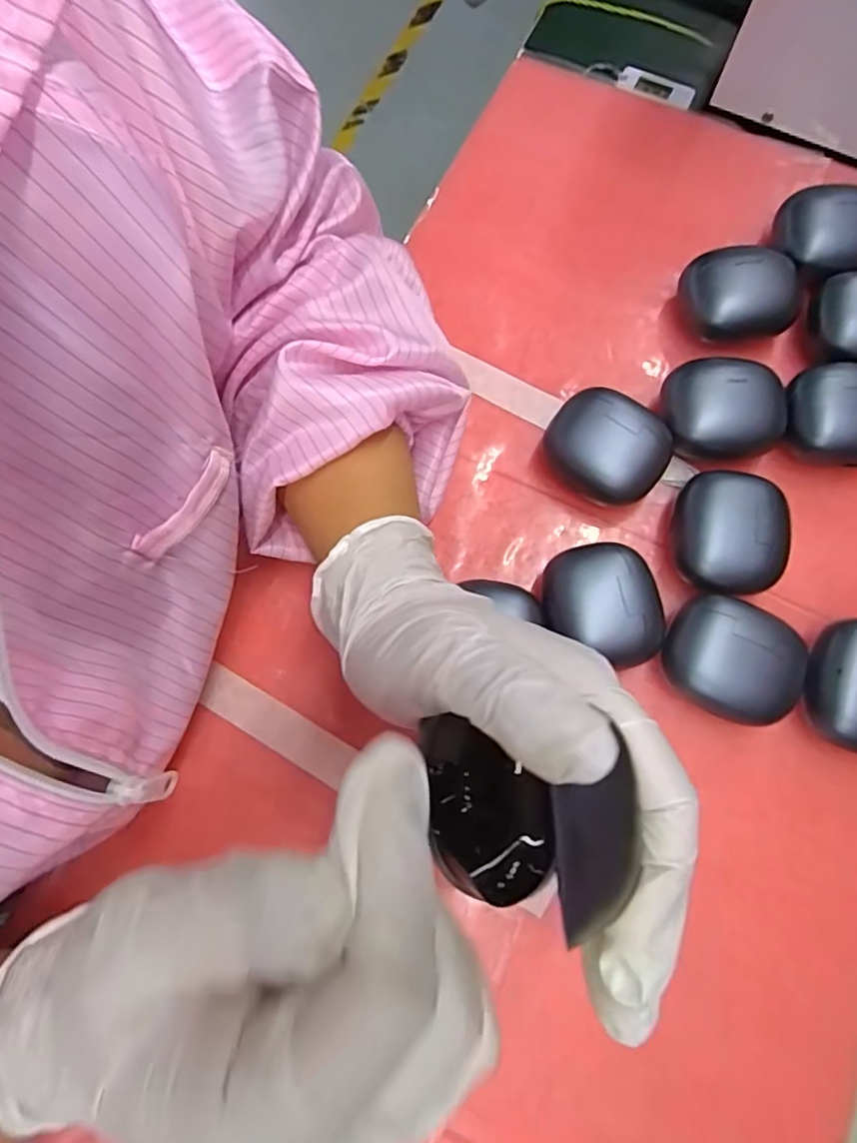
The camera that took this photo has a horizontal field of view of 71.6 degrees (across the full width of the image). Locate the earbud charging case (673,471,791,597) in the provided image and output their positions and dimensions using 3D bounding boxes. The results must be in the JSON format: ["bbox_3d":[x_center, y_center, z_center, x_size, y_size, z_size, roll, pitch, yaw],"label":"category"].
[{"bbox_3d":[0.139,-0.017,0.278,0.043,0.027,0.055,4,76,2],"label":"earbud charging case"}]

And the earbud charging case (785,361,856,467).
[{"bbox_3d":[0.202,-0.074,0.290,0.054,0.030,0.044,16,76,5],"label":"earbud charging case"}]

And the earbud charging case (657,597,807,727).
[{"bbox_3d":[0.132,0.040,0.261,0.057,0.029,0.046,27,78,8],"label":"earbud charging case"}]

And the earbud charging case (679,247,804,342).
[{"bbox_3d":[0.161,-0.141,0.310,0.055,0.028,0.044,-7,76,-1],"label":"earbud charging case"}]

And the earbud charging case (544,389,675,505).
[{"bbox_3d":[0.086,-0.059,0.290,0.056,0.031,0.046,32,78,9],"label":"earbud charging case"}]

